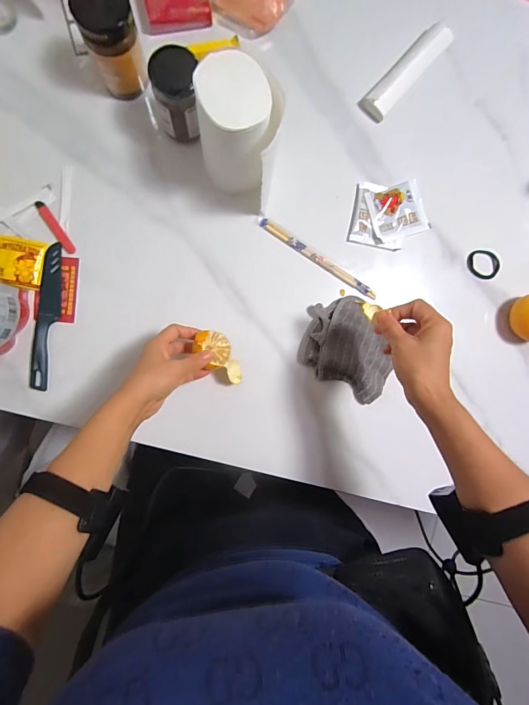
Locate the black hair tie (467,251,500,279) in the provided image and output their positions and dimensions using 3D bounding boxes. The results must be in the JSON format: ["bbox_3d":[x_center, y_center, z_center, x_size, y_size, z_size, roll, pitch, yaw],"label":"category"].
[{"bbox_3d":[0.331,-0.134,0.559,0.051,0.009,0.040,35,86,-4],"label":"black hair tie"}]

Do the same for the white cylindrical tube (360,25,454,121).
[{"bbox_3d":[0.211,-0.414,0.539,0.041,0.028,0.167,42,86,-4],"label":"white cylindrical tube"}]

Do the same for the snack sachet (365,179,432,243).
[{"bbox_3d":[0.197,-0.208,0.543,0.086,0.009,0.076,-18,91,-6],"label":"snack sachet"}]

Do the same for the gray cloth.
[{"bbox_3d":[0.114,0.001,0.526,0.112,0.023,0.151,-26,92,-6],"label":"gray cloth"}]

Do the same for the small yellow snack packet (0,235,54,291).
[{"bbox_3d":[-0.330,-0.123,0.496,0.063,0.010,0.064,12,88,-6],"label":"small yellow snack packet"}]

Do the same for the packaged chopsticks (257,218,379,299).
[{"bbox_3d":[0.077,-0.136,0.532,0.197,0.004,0.015,33,86,-4],"label":"packaged chopsticks"}]

